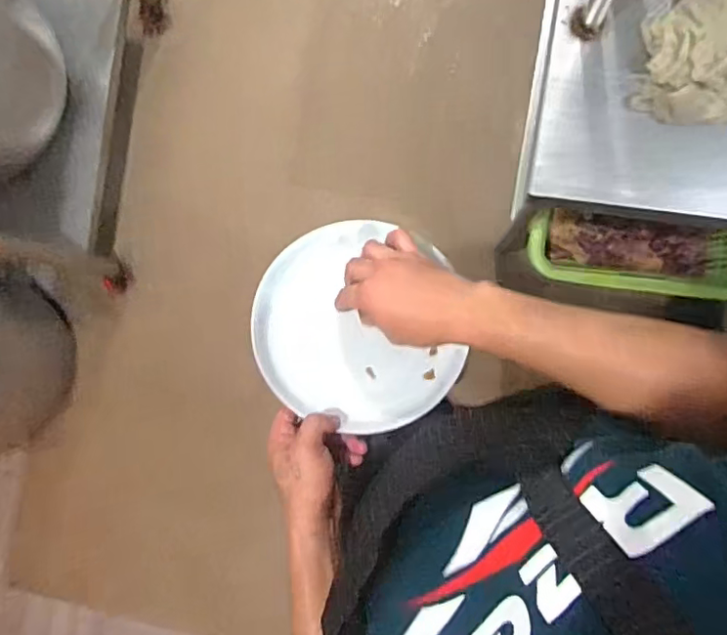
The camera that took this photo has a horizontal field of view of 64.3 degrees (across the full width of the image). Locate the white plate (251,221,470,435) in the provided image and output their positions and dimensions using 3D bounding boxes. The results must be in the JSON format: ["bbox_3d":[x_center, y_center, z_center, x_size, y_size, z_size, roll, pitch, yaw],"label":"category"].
[{"bbox_3d":[-0.011,0.008,0.608,0.200,0.030,0.219,0,80,0],"label":"white plate"}]

